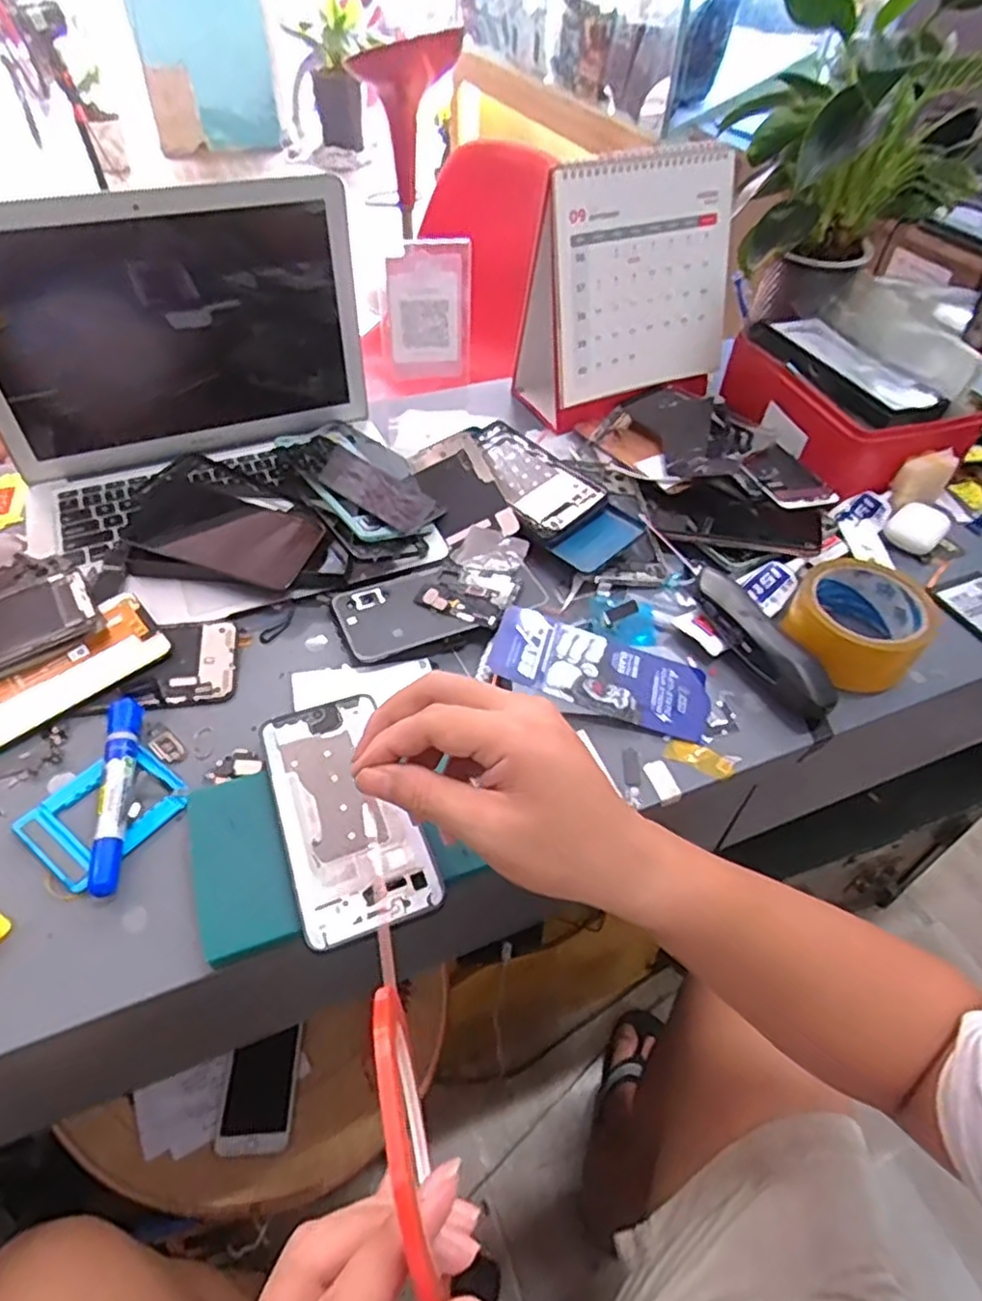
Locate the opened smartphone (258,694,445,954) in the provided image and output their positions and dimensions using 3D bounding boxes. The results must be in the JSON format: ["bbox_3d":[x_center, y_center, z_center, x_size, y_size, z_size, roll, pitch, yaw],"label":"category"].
[{"bbox_3d":[-0.091,0.095,0.421,0.076,0.006,0.159,-19,50,-19],"label":"opened smartphone"}]

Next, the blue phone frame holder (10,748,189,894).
[{"bbox_3d":[-0.240,0.097,0.433,0.071,0.011,0.084,30,53,23],"label":"blue phone frame holder"}]

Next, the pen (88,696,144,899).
[{"bbox_3d":[-0.232,0.086,0.434,0.019,0.015,0.132,-8,49,-10],"label":"pen"}]

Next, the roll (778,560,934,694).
[{"bbox_3d":[0.277,-0.021,0.531,0.094,0.050,0.102,1,48,-1],"label":"roll"}]

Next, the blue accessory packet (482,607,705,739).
[{"bbox_3d":[0.080,0.017,0.512,0.160,0.008,0.074,19,51,2],"label":"blue accessory packet"}]

